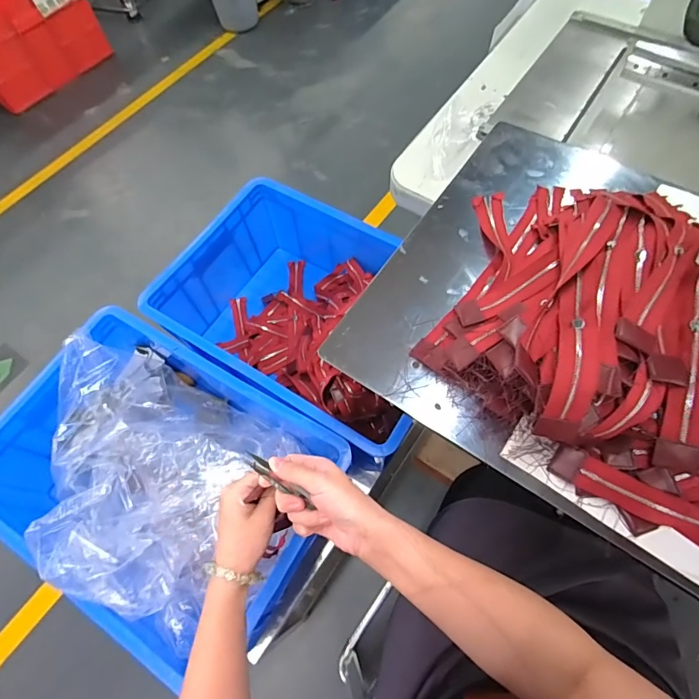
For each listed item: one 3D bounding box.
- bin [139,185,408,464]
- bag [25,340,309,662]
[{"bbox_3d":[-0.067,-0.059,0.857,0.513,0.206,0.356,29,70,16],"label":"bin"},{"bbox_3d":[-0.334,0.183,0.712,0.379,0.214,0.324,26,69,15],"label":"bag"}]

